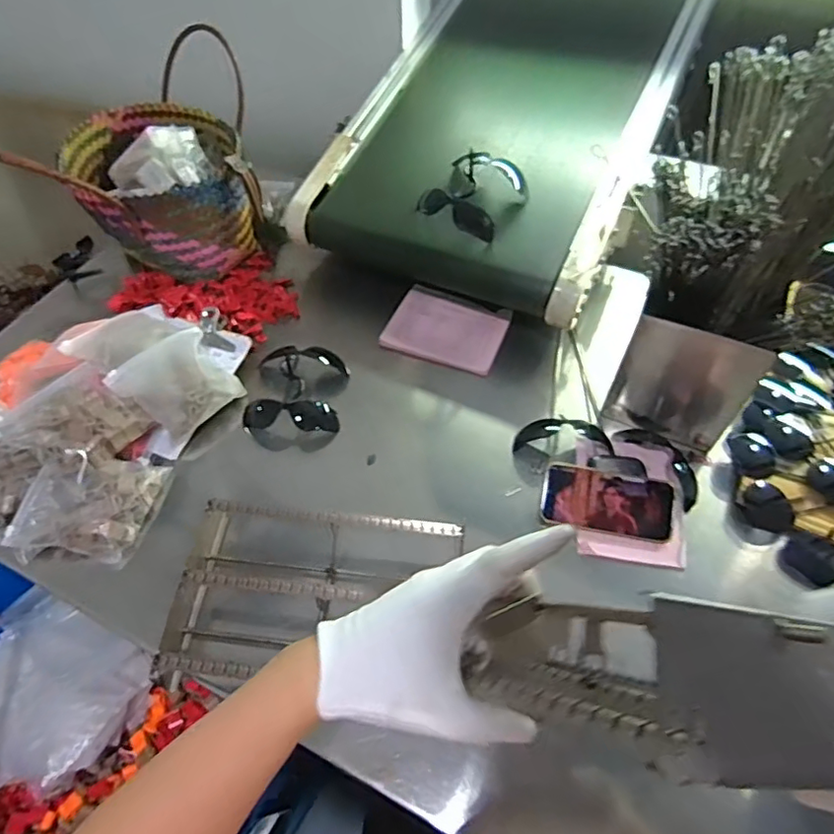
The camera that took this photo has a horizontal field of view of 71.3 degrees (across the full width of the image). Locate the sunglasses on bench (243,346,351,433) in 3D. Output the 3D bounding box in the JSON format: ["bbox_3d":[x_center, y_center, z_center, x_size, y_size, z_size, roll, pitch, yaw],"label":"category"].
[{"bbox_3d":[-0.174,-0.049,0.838,0.136,0.053,0.155,4,54,4],"label":"sunglasses on bench"}]

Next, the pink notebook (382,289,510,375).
[{"bbox_3d":[0.044,-0.135,0.911,0.174,0.012,0.125,18,57,14],"label":"pink notebook"}]

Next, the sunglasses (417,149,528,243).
[{"bbox_3d":[0.086,-0.341,0.876,0.125,0.064,0.133,32,61,22],"label":"sunglasses"}]

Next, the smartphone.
[{"bbox_3d":[0.235,0.106,0.718,0.153,0.016,0.074,10,80,9],"label":"smartphone"}]

